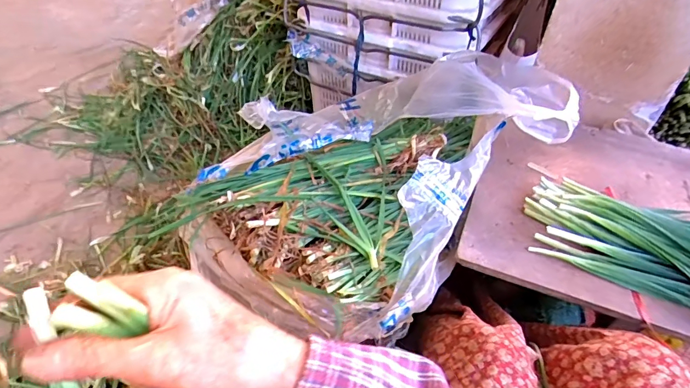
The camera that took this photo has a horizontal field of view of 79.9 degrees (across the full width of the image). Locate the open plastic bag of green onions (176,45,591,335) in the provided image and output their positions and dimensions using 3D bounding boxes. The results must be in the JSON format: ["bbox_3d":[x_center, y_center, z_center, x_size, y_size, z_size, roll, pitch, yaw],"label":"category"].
[{"bbox_3d":[0.046,-0.073,0.669,0.432,0.125,0.590,34,51,30],"label":"open plastic bag of green onions"}]

